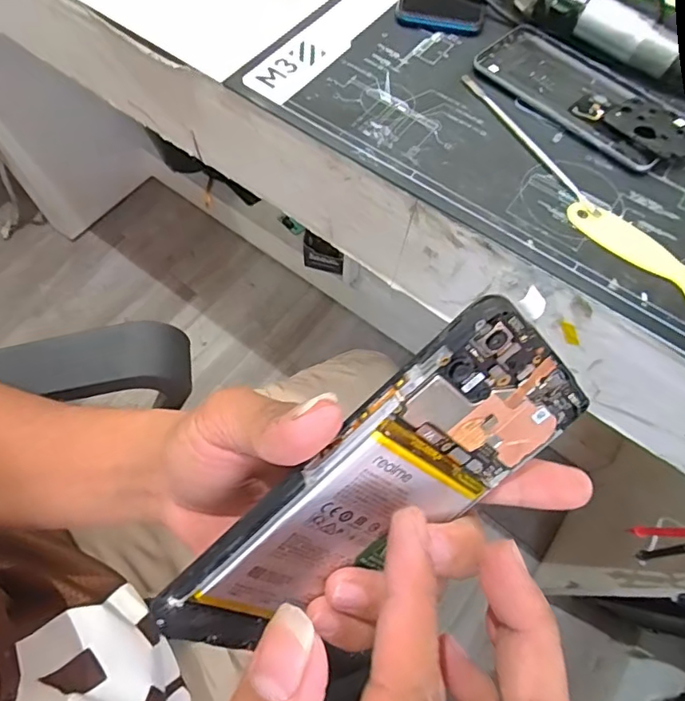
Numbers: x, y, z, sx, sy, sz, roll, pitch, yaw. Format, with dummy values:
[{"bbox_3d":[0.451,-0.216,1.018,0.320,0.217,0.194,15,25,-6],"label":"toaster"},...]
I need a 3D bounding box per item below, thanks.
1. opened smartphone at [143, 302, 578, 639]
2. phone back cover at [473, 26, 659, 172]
[{"bbox_3d":[0.010,0.053,0.174,0.154,0.070,0.005,-43,36,10],"label":"opened smartphone"},{"bbox_3d":[0.187,-0.206,0.404,0.071,0.006,0.163,-41,73,-18],"label":"phone back cover"}]

